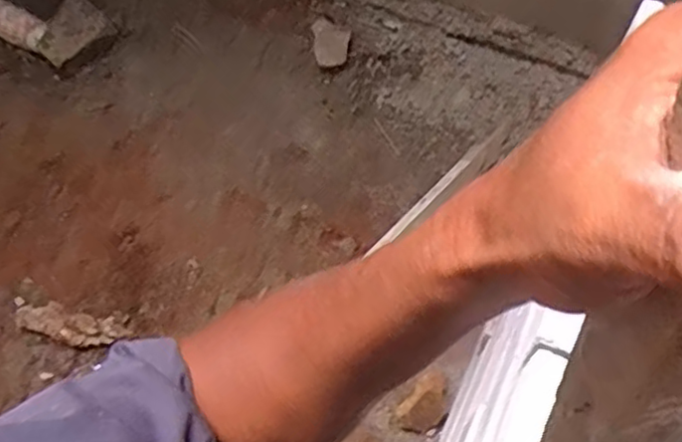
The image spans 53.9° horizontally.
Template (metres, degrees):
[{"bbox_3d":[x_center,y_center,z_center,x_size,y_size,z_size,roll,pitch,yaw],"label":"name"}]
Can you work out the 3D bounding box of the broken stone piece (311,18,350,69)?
[{"bbox_3d":[-0.022,-0.435,1.635,0.086,0.025,0.137,-8,63,-1],"label":"broken stone piece"}]

